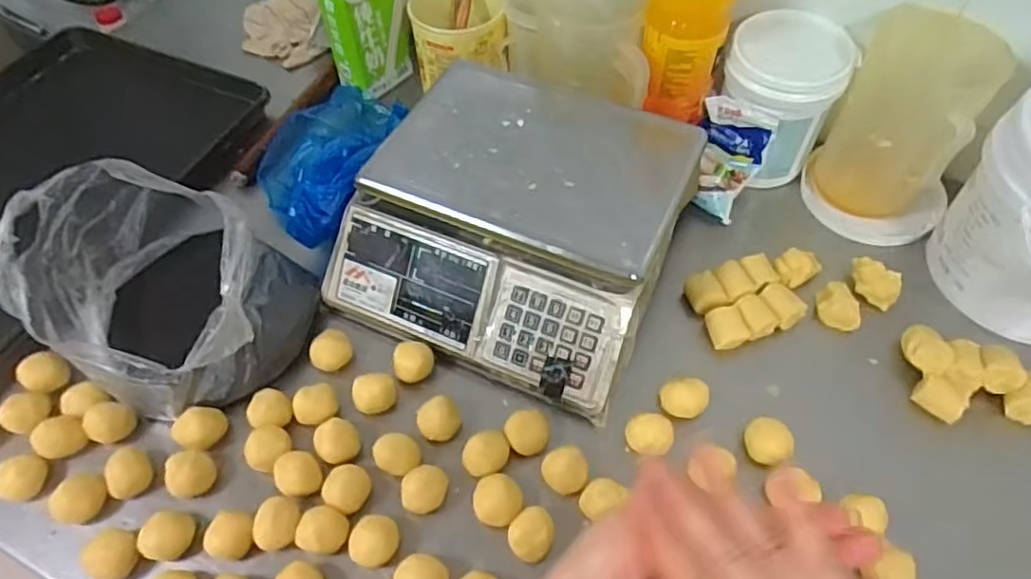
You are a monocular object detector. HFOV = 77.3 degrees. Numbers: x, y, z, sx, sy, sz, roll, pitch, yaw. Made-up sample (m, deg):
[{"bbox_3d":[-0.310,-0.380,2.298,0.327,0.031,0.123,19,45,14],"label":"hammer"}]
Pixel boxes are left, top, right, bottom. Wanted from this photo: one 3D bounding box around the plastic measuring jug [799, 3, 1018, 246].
[{"bbox_3d":[0.429,-0.168,0.717,0.159,0.209,0.128,31,62,20],"label":"plastic measuring jug"}]

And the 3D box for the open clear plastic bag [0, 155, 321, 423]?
[{"bbox_3d":[-0.344,-0.006,0.635,0.249,0.154,0.201,24,60,17],"label":"open clear plastic bag"}]

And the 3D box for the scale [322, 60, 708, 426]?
[{"bbox_3d":[0.003,-0.079,0.695,0.321,0.097,0.315,21,59,15],"label":"scale"}]

